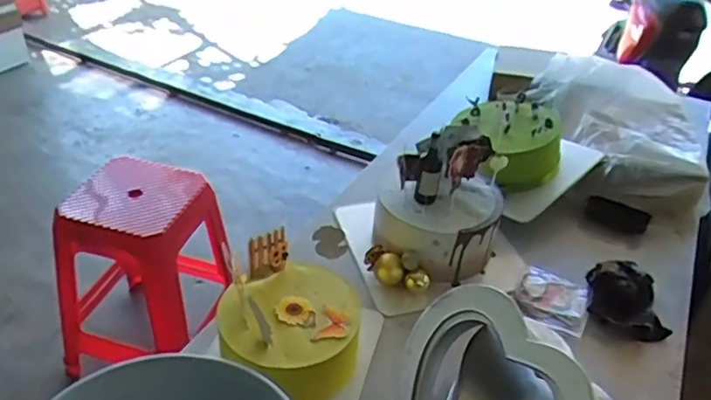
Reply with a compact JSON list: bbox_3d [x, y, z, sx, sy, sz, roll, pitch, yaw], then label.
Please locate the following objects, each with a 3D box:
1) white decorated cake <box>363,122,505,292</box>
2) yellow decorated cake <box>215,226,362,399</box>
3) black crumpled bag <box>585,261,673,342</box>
[{"bbox_3d":[0.127,0.008,0.919,0.184,0.173,0.215,15,37,13],"label":"white decorated cake"},{"bbox_3d":[-0.082,0.150,0.747,0.172,0.127,0.183,9,36,5],"label":"yellow decorated cake"},{"bbox_3d":[0.402,0.144,0.892,0.111,0.053,0.138,12,37,9],"label":"black crumpled bag"}]

